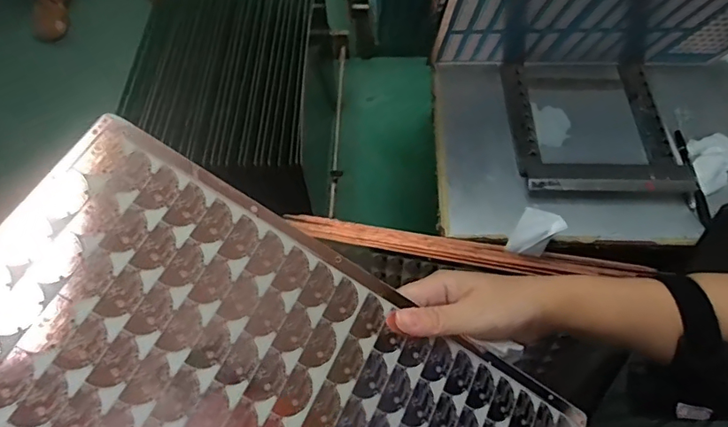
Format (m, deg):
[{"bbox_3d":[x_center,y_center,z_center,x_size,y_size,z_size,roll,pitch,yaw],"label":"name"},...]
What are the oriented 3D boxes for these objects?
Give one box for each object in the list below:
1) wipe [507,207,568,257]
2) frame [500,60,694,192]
[{"bbox_3d":[0.190,0.019,0.556,0.045,0.059,0.044,0,60,0],"label":"wipe"},{"bbox_3d":[0.297,-0.114,0.656,0.210,0.033,0.218,2,60,1],"label":"frame"}]

